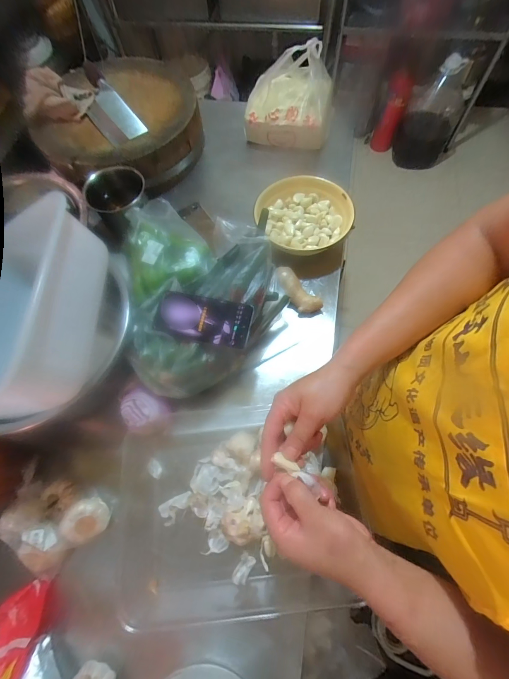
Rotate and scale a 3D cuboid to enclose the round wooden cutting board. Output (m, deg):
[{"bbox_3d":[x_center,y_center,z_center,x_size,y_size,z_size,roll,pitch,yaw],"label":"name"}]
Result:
[{"bbox_3d":[-0.332,-0.528,0.776,0.362,0.118,0.391,-1,67,2],"label":"round wooden cutting board"}]

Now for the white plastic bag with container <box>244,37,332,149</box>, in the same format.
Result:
[{"bbox_3d":[0.090,-0.627,0.780,0.214,0.179,0.134,8,68,6],"label":"white plastic bag with container"}]

